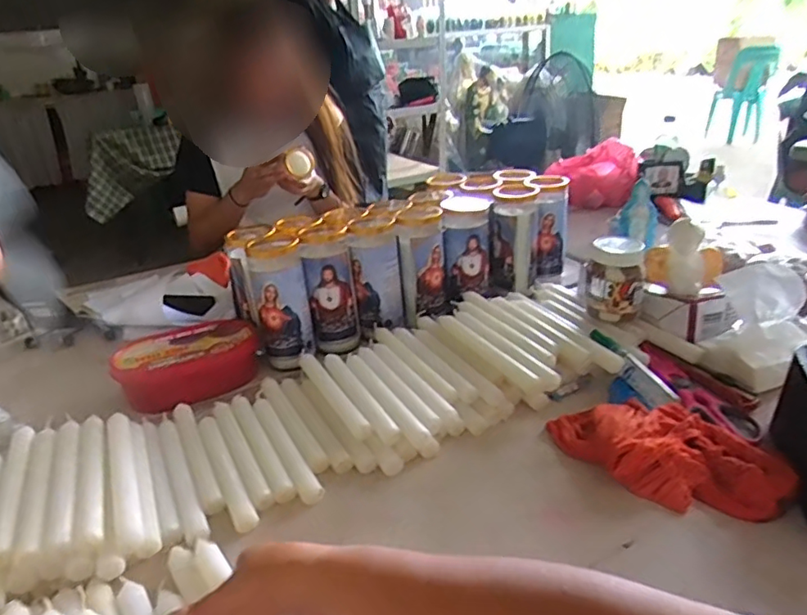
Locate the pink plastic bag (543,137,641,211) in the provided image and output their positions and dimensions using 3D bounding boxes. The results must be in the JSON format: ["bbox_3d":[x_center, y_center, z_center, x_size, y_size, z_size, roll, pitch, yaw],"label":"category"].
[{"bbox_3d":[0.511,-0.358,1.528,0.229,0.143,0.128,7,28,22],"label":"pink plastic bag"}]

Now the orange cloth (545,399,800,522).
[{"bbox_3d":[0.264,0.140,0.583,0.225,0.043,0.124,8,29,23],"label":"orange cloth"}]

